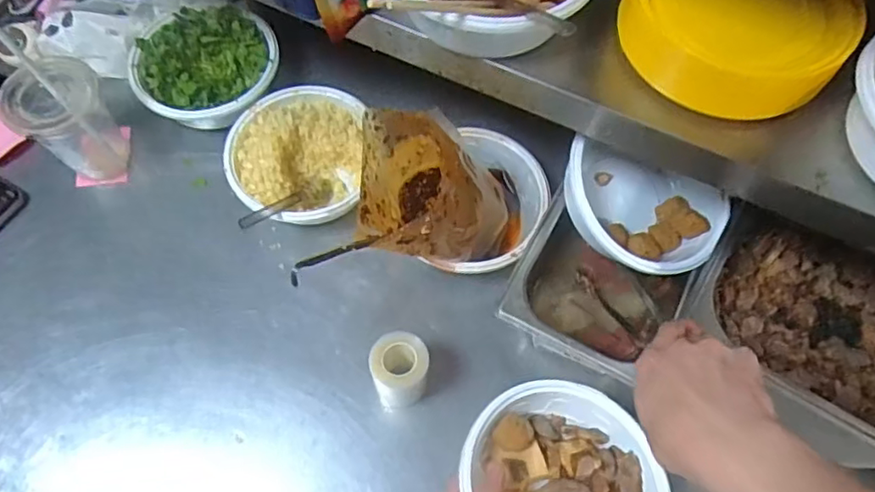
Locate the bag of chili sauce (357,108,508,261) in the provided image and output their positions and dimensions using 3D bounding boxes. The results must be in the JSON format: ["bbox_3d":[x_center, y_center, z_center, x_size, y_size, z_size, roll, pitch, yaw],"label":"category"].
[{"bbox_3d":[0.002,-0.051,0.589,0.143,0.142,0.142,1,64,0],"label":"bag of chili sauce"}]

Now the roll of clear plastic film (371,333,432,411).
[{"bbox_3d":[-0.035,0.119,0.581,0.053,0.092,0.050,0,64,0],"label":"roll of clear plastic film"}]

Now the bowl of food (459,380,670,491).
[{"bbox_3d":[0.104,0.200,0.505,0.164,0.064,0.163,0,64,0],"label":"bowl of food"}]

